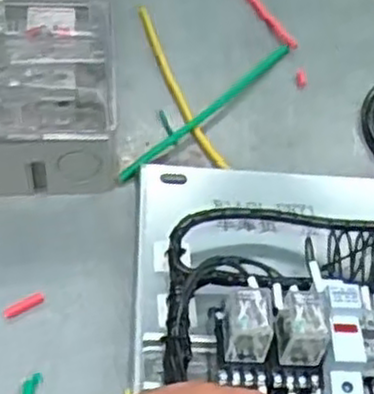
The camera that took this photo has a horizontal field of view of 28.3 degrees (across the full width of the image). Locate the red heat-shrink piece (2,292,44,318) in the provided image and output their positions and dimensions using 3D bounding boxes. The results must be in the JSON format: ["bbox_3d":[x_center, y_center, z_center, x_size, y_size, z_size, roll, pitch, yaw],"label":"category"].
[{"bbox_3d":[-0.104,0.069,0.475,0.028,0.005,0.007,-25,57,-25],"label":"red heat-shrink piece"}]

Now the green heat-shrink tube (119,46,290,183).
[{"bbox_3d":[0.020,-0.072,0.603,0.012,0.012,0.209,35,55,21],"label":"green heat-shrink tube"}]

